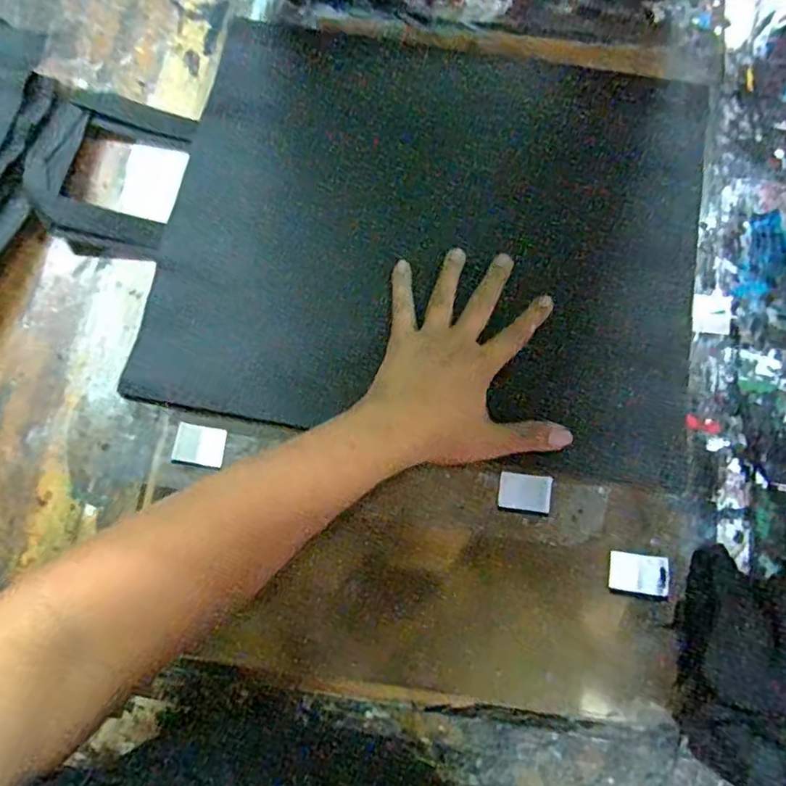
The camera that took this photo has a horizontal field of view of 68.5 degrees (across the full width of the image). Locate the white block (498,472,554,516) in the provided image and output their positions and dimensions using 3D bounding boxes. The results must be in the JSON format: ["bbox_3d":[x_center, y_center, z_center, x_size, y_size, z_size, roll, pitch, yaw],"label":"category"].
[{"bbox_3d":[0.101,0.077,0.440,0.039,0.007,0.029,8,77,2],"label":"white block"}]

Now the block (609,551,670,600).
[{"bbox_3d":[0.183,0.134,0.427,0.042,0.005,0.030,8,77,2],"label":"block"}]

